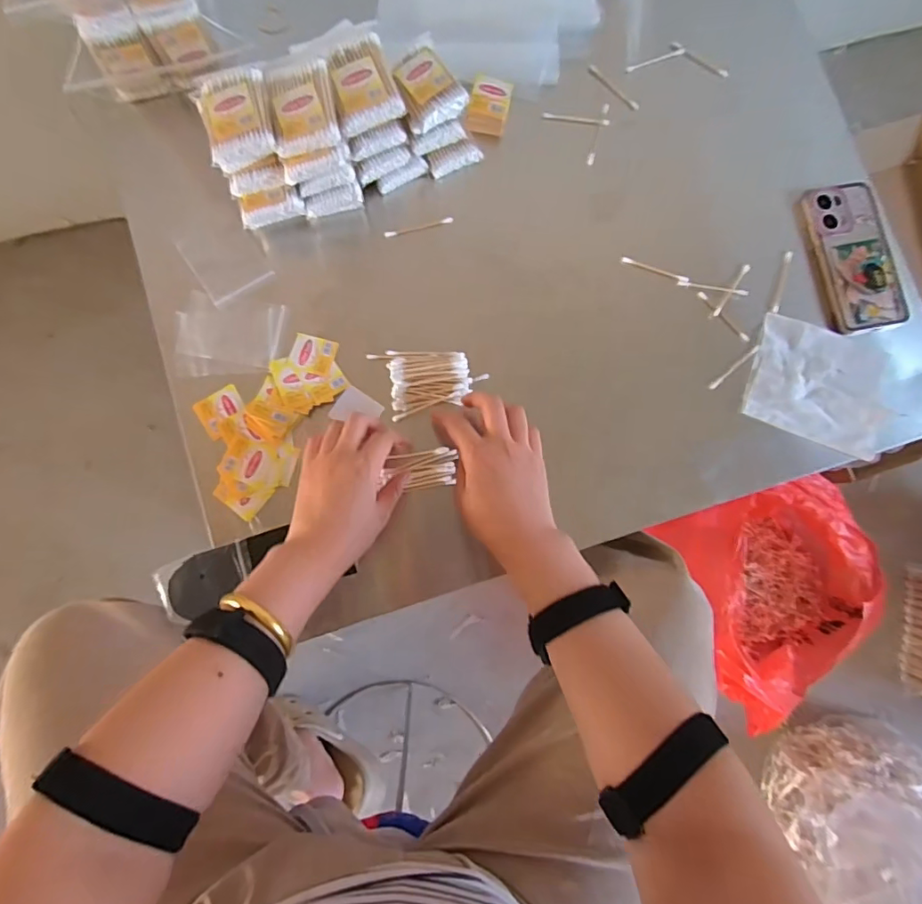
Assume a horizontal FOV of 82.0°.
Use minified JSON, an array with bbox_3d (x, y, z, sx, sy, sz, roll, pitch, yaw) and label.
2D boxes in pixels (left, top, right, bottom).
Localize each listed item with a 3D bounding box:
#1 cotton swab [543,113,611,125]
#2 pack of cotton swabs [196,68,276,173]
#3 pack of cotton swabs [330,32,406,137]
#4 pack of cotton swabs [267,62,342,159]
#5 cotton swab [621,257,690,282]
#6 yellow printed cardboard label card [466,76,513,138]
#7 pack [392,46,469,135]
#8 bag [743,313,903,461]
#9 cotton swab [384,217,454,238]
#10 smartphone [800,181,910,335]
[{"bbox_3d":[0.127,-0.364,0.579,0.072,0.004,0.008,7,84,-3],"label":"cotton swab"},{"bbox_3d":[-0.196,-0.292,0.469,0.058,0.028,0.075,-10,83,-4],"label":"pack of cotton swabs"},{"bbox_3d":[-0.088,-0.329,0.476,0.058,0.020,0.071,-22,84,-6],"label":"pack of cotton swabs"},{"bbox_3d":[-0.139,-0.303,0.466,0.054,0.021,0.070,-10,83,-4],"label":"pack of cotton swabs"},{"bbox_3d":[0.206,-0.194,0.564,0.073,0.005,0.007,18,84,-1],"label":"cotton swab"},{"bbox_3d":[0.030,-0.368,0.564,0.042,0.019,0.055,11,84,-2],"label":"yellow printed cardboard label card"},{"bbox_3d":[-0.035,-0.350,0.513,0.058,0.025,0.066,-36,86,-7],"label":"pack"},{"bbox_3d":[0.385,-0.068,0.557,0.158,0.014,0.120,21,84,-1],"label":"bag"},{"bbox_3d":[-0.044,-0.236,0.555,0.073,0.004,0.007,-14,85,-5],"label":"cotton swab"},{"bbox_3d":[0.426,-0.212,0.571,0.085,0.017,0.166,-14,84,-2],"label":"smartphone"}]

